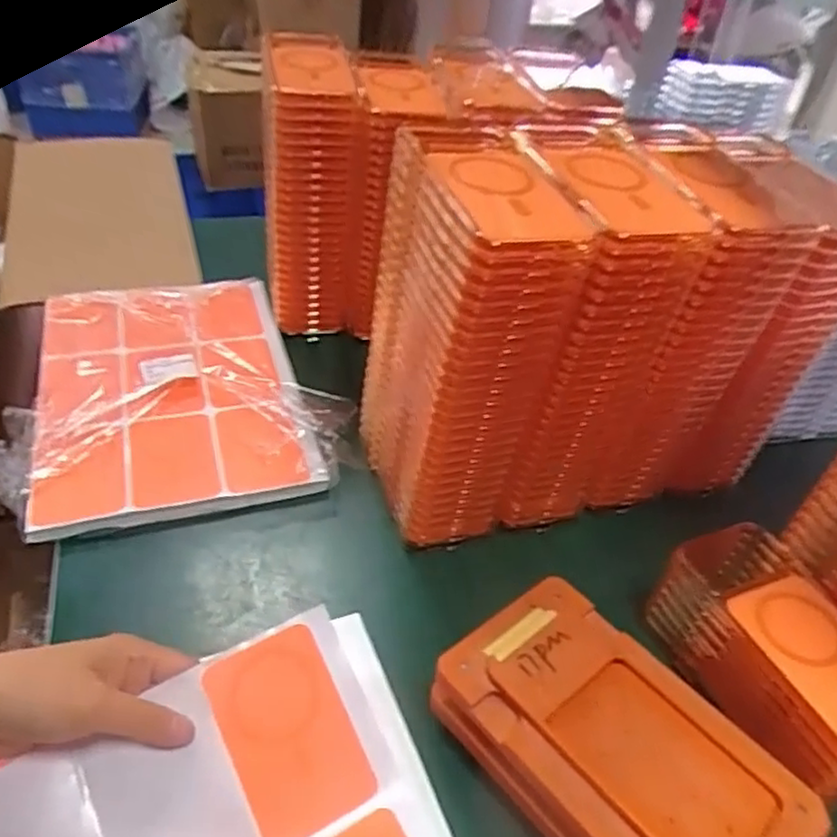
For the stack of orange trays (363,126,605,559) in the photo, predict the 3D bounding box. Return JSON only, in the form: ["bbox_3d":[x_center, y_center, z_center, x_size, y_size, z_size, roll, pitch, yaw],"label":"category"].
[{"bbox_3d":[0.033,-0.051,0.528,0.090,0.270,0.180,-5,40,-12],"label":"stack of orange trays"}]

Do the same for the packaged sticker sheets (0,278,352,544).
[{"bbox_3d":[-0.243,-0.036,0.682,0.284,0.030,0.336,-9,41,-16],"label":"packaged sticker sheets"}]

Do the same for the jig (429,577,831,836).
[{"bbox_3d":[0.109,0.201,0.407,0.121,0.070,0.203,-28,49,-34],"label":"jig"}]

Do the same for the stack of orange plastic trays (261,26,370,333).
[{"bbox_3d":[-0.104,-0.241,0.740,0.096,0.268,0.158,0,39,-6],"label":"stack of orange plastic trays"}]

